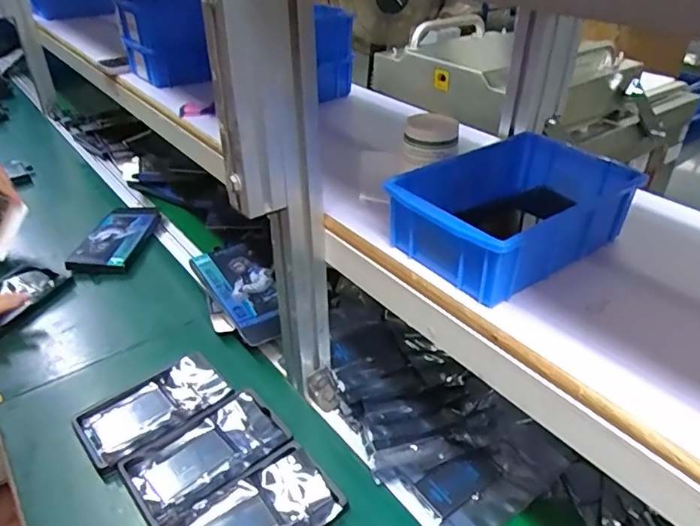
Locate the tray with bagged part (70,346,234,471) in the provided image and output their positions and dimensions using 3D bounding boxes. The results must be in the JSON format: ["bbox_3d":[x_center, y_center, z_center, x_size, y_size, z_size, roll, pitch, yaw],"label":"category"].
[{"bbox_3d":[-0.223,0.162,0.627,0.155,0.017,0.094,-27,44,-32],"label":"tray with bagged part"}]

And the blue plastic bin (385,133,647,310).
[{"bbox_3d":[0.138,-0.047,0.481,0.199,0.064,0.132,-21,39,-29],"label":"blue plastic bin"}]

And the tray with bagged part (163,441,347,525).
[{"bbox_3d":[-0.090,0.240,0.516,0.157,0.015,0.094,-24,42,-30],"label":"tray with bagged part"}]

